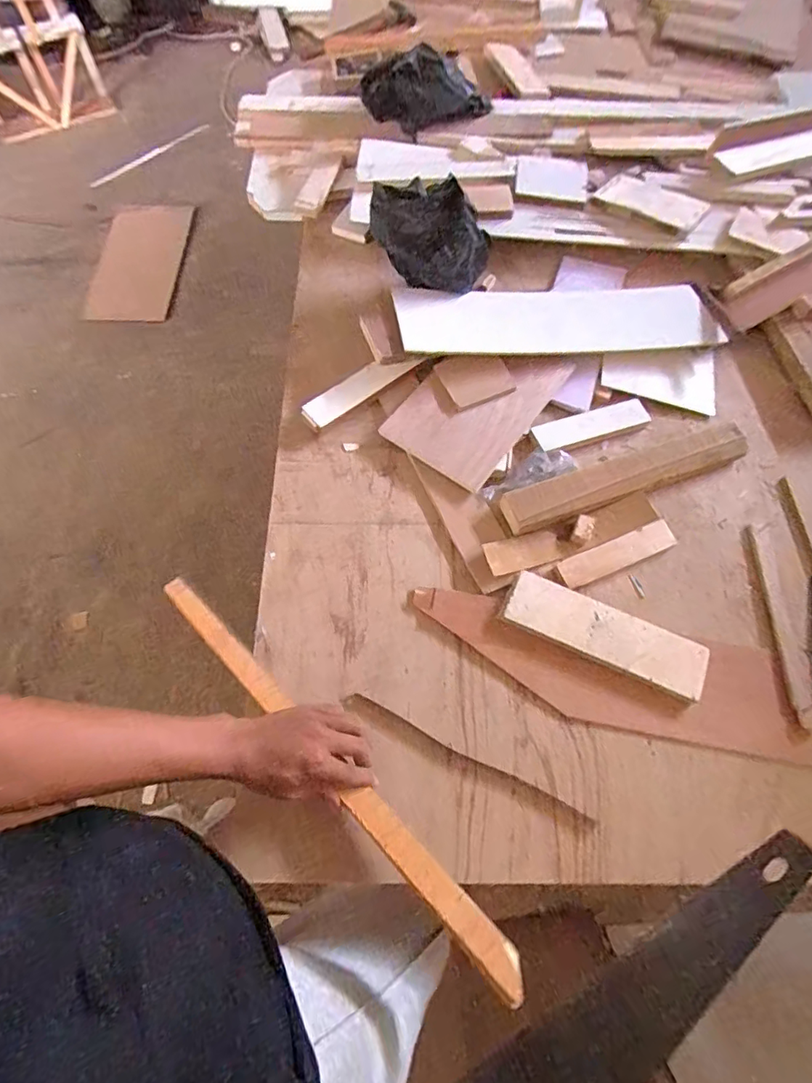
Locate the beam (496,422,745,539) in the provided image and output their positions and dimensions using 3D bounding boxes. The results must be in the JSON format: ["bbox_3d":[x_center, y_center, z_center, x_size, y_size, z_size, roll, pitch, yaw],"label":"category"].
[{"bbox_3d":[0.312,-0.092,0.738,0.378,0.030,0.061,-18,67,-9],"label":"beam"}]

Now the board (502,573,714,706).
[{"bbox_3d":[0.241,0.113,0.651,0.242,0.023,0.072,23,67,9],"label":"board"}]

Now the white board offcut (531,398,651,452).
[{"bbox_3d":[0.277,-0.172,0.783,0.172,0.017,0.047,-14,67,-7],"label":"white board offcut"}]

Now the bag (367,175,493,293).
[{"bbox_3d":[0.031,-0.467,0.809,0.193,0.113,0.076,14,66,5],"label":"bag"}]

